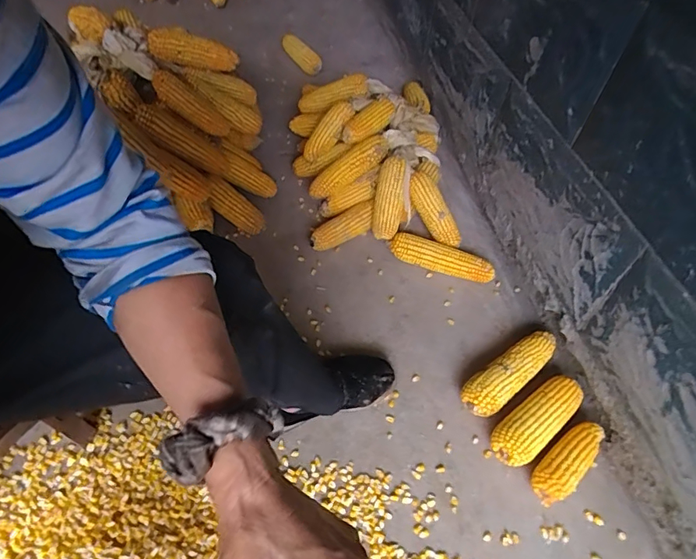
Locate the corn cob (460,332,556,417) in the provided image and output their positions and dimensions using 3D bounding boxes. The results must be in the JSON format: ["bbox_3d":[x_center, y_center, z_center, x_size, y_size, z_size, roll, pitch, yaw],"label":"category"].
[{"bbox_3d":[0.269,0.155,0.774,0.193,0.056,0.059,-31,61,-25],"label":"corn cob"}]

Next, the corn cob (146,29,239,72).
[{"bbox_3d":[-0.288,-0.431,0.868,0.160,0.046,0.056,10,52,-9],"label":"corn cob"}]

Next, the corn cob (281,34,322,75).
[{"bbox_3d":[-0.137,-0.658,1.352,0.057,0.054,0.185,-22,57,-20],"label":"corn cob"}]

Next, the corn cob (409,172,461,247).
[{"bbox_3d":[0.177,-0.143,0.955,0.058,0.042,0.167,-33,97,-23],"label":"corn cob"}]

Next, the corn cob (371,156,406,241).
[{"bbox_3d":[0.083,-0.165,0.943,0.058,0.164,0.048,9,14,5],"label":"corn cob"}]

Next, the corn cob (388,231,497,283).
[{"bbox_3d":[0.186,-0.038,0.930,0.208,0.052,0.047,18,55,12],"label":"corn cob"}]

